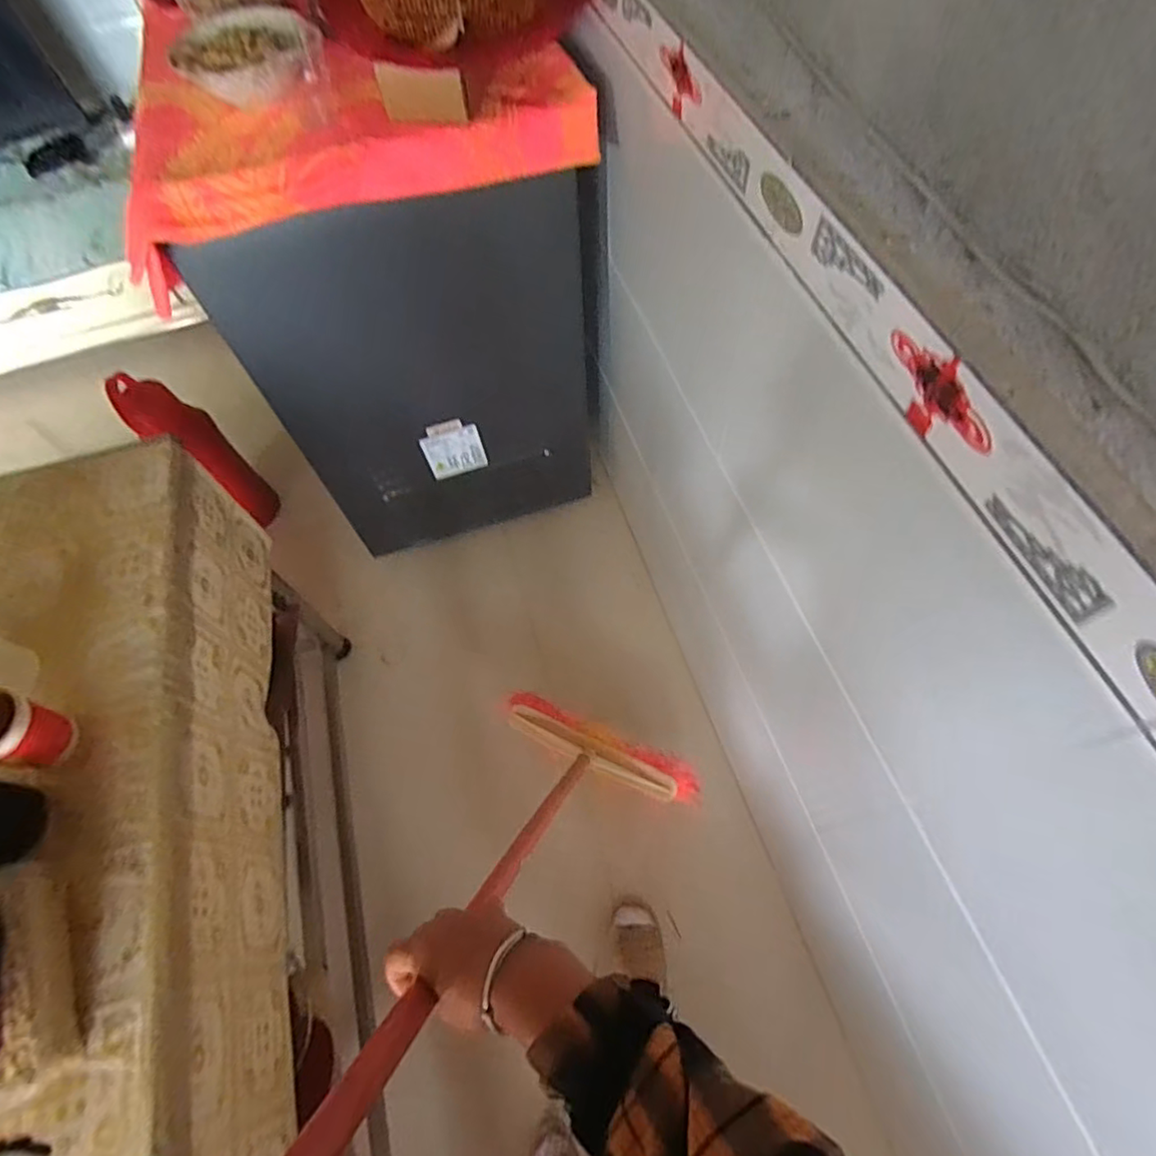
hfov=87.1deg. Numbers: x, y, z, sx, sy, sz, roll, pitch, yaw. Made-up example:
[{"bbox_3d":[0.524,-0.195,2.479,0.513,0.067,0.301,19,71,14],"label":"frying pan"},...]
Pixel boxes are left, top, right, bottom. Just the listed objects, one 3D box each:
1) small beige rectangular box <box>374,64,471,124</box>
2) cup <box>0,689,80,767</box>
[{"bbox_3d":[-0.179,-0.563,0.709,0.099,0.053,0.017,8,63,8],"label":"small beige rectangular box"},{"bbox_3d":[-0.536,0.147,0.578,0.067,0.085,0.064,-1,62,3],"label":"cup"}]

